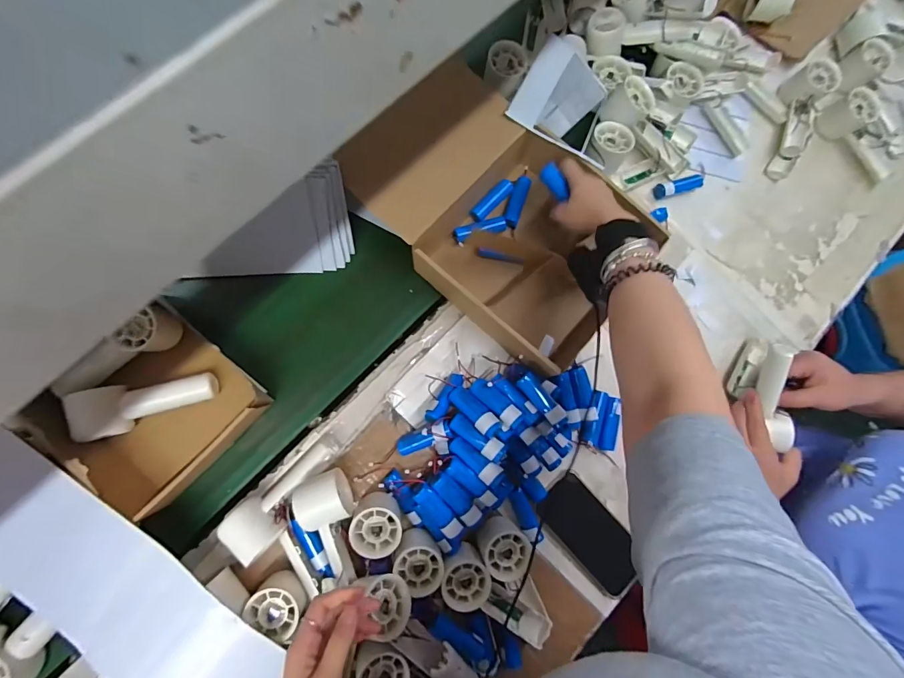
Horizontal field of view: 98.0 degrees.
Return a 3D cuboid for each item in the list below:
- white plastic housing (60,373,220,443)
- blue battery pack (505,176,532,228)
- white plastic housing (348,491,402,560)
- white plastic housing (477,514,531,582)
[{"bbox_3d":[-0.359,0.078,0.467,0.138,0.056,0.058,-12,84,-8],"label":"white plastic housing"},{"bbox_3d":[0.094,-0.196,0.567,0.020,0.017,0.077,19,83,-4],"label":"blue battery pack"},{"bbox_3d":[-0.089,0.222,0.471,0.056,0.053,0.057,-2,83,-7],"label":"white plastic housing"},{"bbox_3d":[0.063,0.258,0.489,0.056,0.052,0.055,1,82,-7],"label":"white plastic housing"}]

